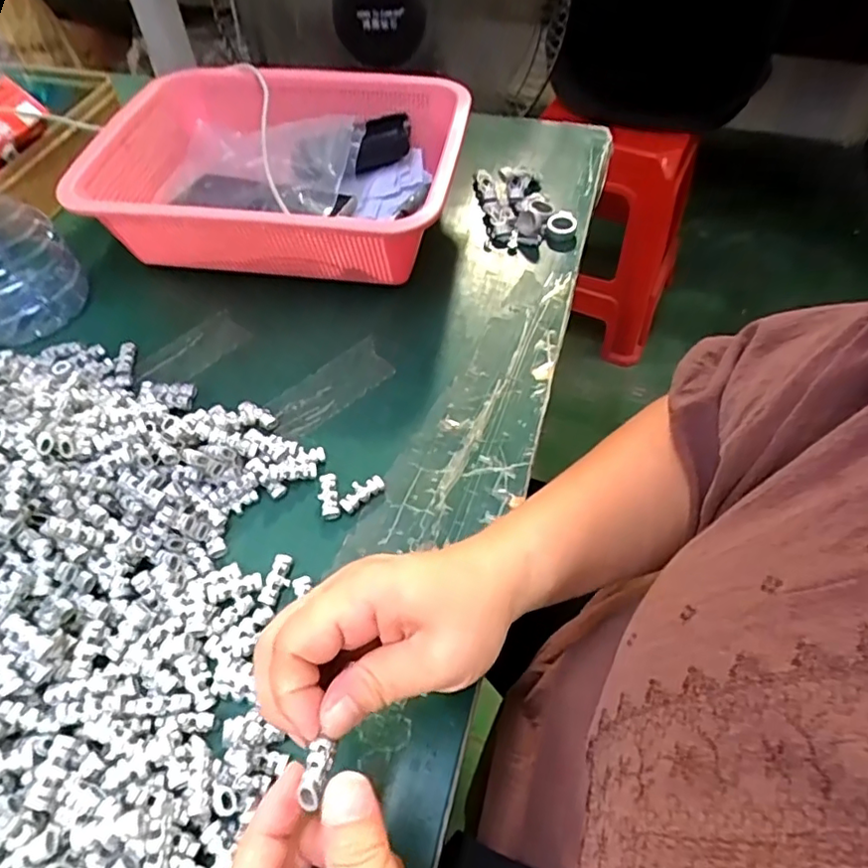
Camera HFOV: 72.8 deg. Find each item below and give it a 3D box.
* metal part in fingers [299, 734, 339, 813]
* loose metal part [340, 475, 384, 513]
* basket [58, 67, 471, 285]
[{"bbox_3d":[-0.042,0.123,0.215,0.009,0.007,0.024,3,23,3],"label":"metal part in fingers"},{"bbox_3d":[-0.047,0.037,0.375,0.016,0.006,0.031,39,63,25],"label":"loose metal part"},{"bbox_3d":[-0.126,-0.224,0.518,0.291,0.098,0.221,6,55,5],"label":"basket"}]

